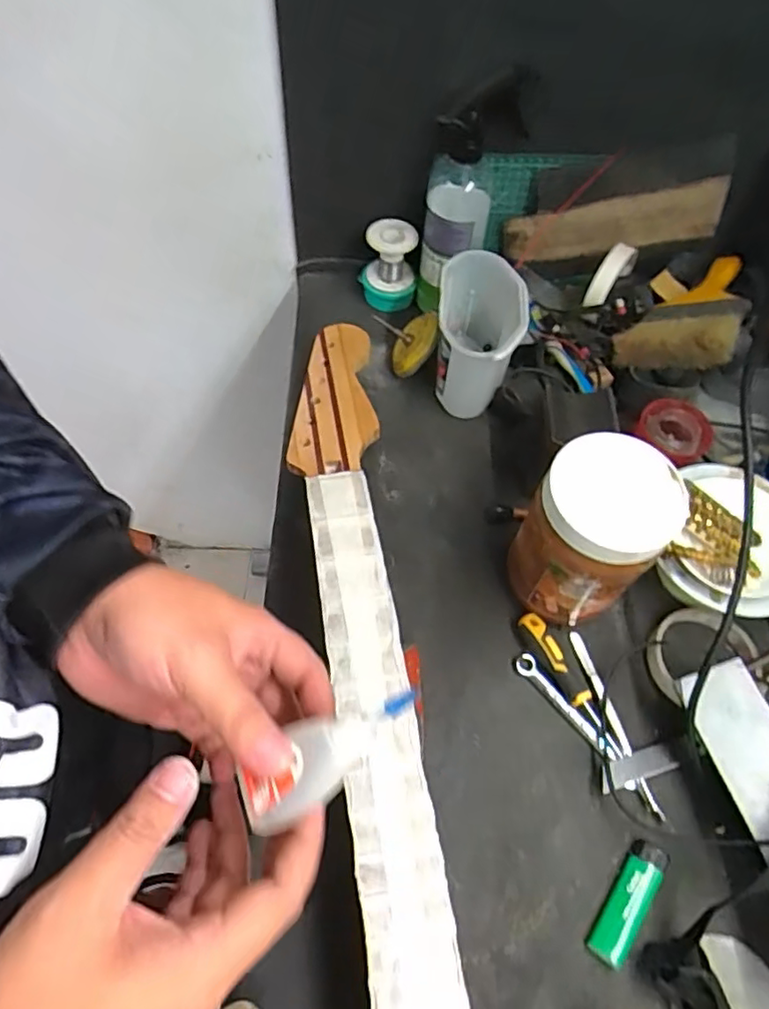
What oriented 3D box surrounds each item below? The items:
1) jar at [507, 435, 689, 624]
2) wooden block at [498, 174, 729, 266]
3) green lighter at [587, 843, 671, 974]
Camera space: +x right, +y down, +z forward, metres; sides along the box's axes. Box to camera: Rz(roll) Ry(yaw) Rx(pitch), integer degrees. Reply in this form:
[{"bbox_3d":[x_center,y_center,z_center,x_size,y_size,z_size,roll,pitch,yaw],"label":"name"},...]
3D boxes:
[{"bbox_3d":[0.156,0.030,0.473,0.087,0.156,0.088,1,58,-2],"label":"jar"},{"bbox_3d":[0.245,-0.300,0.662,0.223,0.065,0.010,-6,58,10],"label":"wooden block"},{"bbox_3d":[0.168,0.273,0.420,0.023,0.011,0.081,33,63,17],"label":"green lighter"}]

